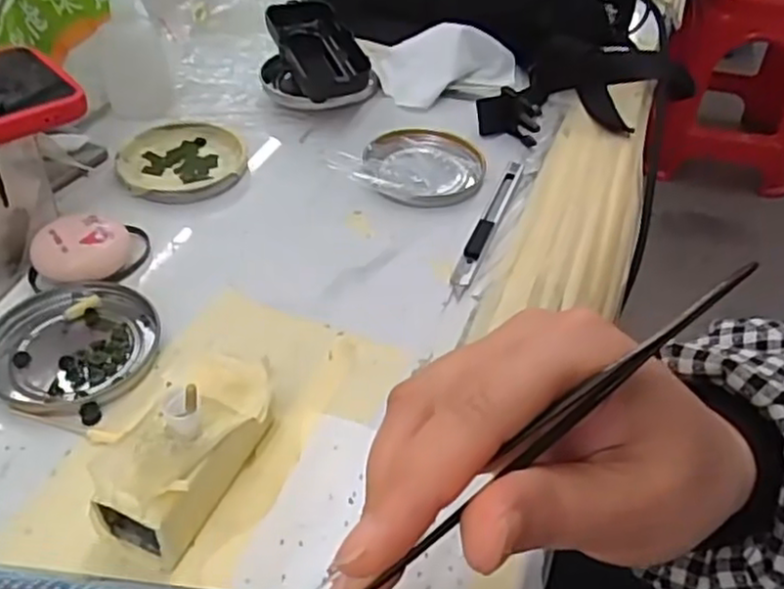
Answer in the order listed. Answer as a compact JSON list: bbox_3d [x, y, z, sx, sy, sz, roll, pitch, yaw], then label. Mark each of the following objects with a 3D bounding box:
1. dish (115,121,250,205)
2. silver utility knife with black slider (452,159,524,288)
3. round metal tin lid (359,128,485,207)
[{"bbox_3d":[-0.136,-0.088,0.458,0.076,0.010,0.081,2,43,-2],"label":"dish"},{"bbox_3d":[0.059,-0.048,0.429,0.012,0.006,0.125,16,45,13],"label":"silver utility knife with black slider"},{"bbox_3d":[0.021,-0.086,0.463,0.077,0.016,0.081,2,43,-2],"label":"round metal tin lid"}]

